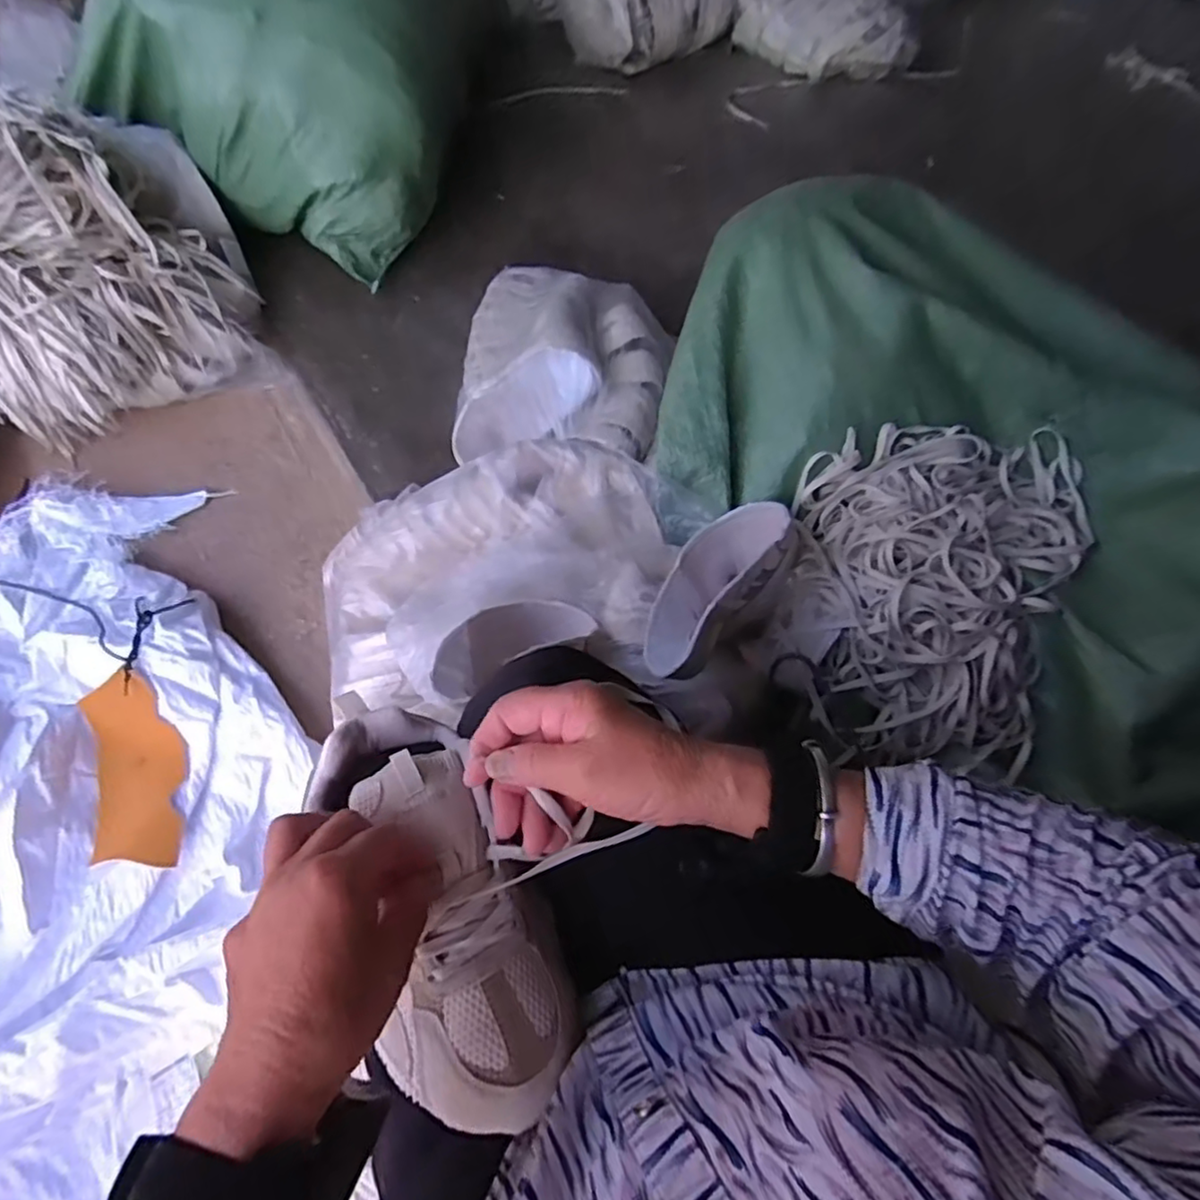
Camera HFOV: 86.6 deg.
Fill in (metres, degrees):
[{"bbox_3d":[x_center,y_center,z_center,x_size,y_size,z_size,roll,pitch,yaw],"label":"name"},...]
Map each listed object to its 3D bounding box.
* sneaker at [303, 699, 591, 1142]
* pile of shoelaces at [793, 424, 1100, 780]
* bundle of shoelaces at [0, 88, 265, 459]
[{"bbox_3d":[-0.093,0.173,0.373,0.096,0.098,0.223,-26,71,-11],"label":"sneaker"},{"bbox_3d":[0.370,-0.011,0.680,0.306,0.114,0.350,5,65,-2],"label":"pile of shoelaces"},{"bbox_3d":[-0.766,-0.489,0.876,0.366,0.265,0.390,-39,73,-20],"label":"bundle of shoelaces"}]

